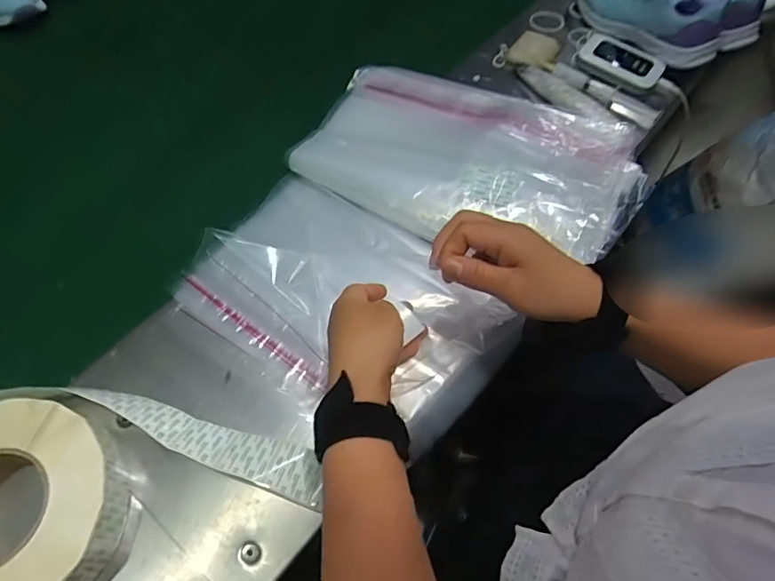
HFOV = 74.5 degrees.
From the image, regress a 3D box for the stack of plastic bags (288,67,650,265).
[{"bbox_3d":[0.087,-0.143,0.535,0.357,0.050,0.241,15,61,8],"label":"stack of plastic bags"}]

